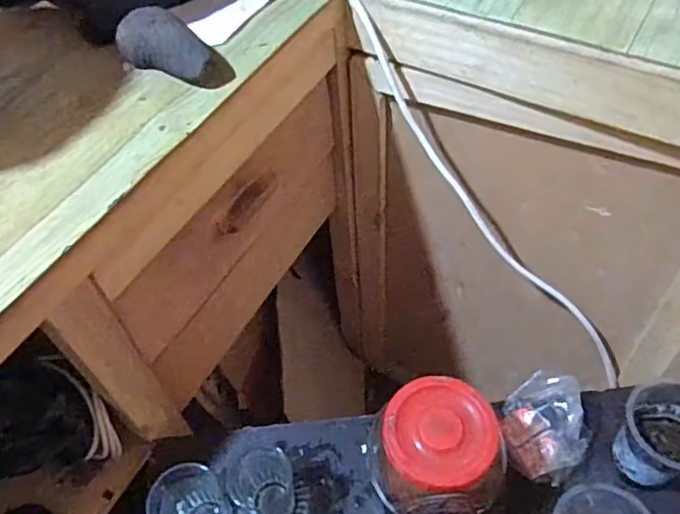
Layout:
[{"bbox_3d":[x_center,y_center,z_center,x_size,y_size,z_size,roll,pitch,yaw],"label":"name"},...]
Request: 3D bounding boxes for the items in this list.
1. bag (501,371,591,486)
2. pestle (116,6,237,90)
[{"bbox_3d":[0.223,0.181,0.658,0.090,0.043,0.118,16,57,16],"label":"bag"},{"bbox_3d":[-0.172,-0.220,0.625,0.125,0.049,0.054,25,60,19],"label":"pestle"}]

